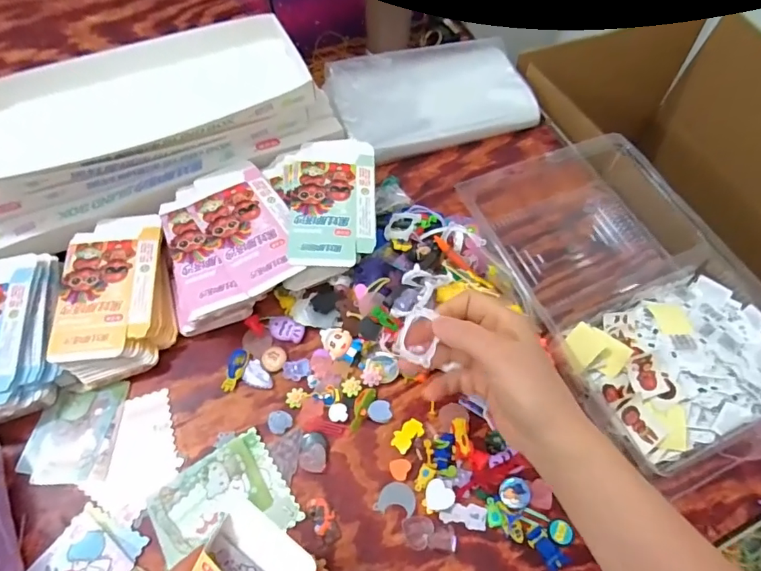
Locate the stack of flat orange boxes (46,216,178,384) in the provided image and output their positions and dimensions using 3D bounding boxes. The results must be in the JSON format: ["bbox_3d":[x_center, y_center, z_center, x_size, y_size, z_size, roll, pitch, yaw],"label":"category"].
[{"bbox_3d":[-0.250,0.012,0.467,0.098,0.047,0.149,-10,60,-7],"label":"stack of flat orange boxes"}]

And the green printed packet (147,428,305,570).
[{"bbox_3d":[-0.128,0.178,0.394,0.100,0.007,0.084,-30,64,-17],"label":"green printed packet"}]

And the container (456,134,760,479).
[{"bbox_3d":[0.235,-0.005,0.484,0.204,0.063,0.346,-16,61,-10],"label":"container"}]

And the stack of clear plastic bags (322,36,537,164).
[{"bbox_3d":[0.064,-0.243,0.623,0.247,0.041,0.163,-18,62,-11],"label":"stack of clear plastic bags"}]

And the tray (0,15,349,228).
[{"bbox_3d":[-0.239,-0.181,0.518,0.370,0.078,0.172,-17,61,-10],"label":"tray"}]

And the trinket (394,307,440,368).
[{"bbox_3d":[0.030,0.039,0.373,0.030,0.004,0.042,20,97,22],"label":"trinket"}]

